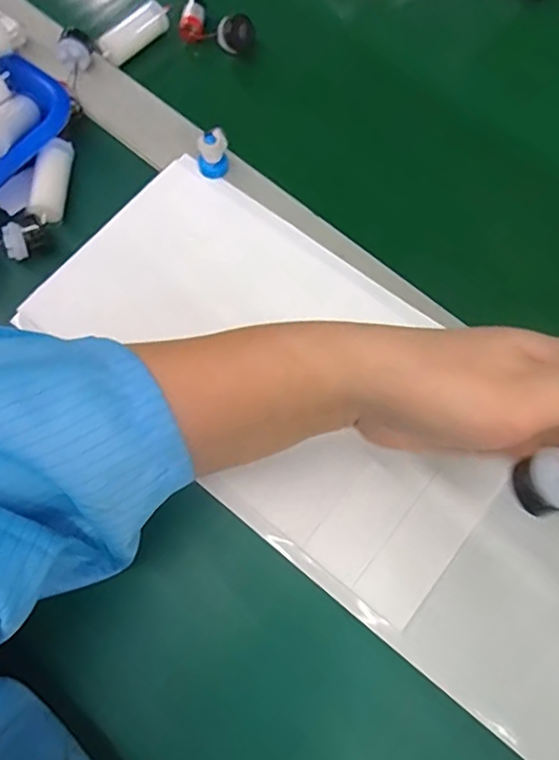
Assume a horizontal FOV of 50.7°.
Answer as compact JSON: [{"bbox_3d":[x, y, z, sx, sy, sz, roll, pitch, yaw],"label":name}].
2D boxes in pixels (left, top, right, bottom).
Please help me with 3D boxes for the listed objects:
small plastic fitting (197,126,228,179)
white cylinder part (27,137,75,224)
[{"bbox_3d":[-0.041,-0.138,0.361,0.018,0.026,0.014,-8,67,-5],"label":"small plastic fitting"},{"bbox_3d":[-0.139,-0.124,0.362,0.016,0.021,0.061,3,67,0],"label":"white cylinder part"}]

